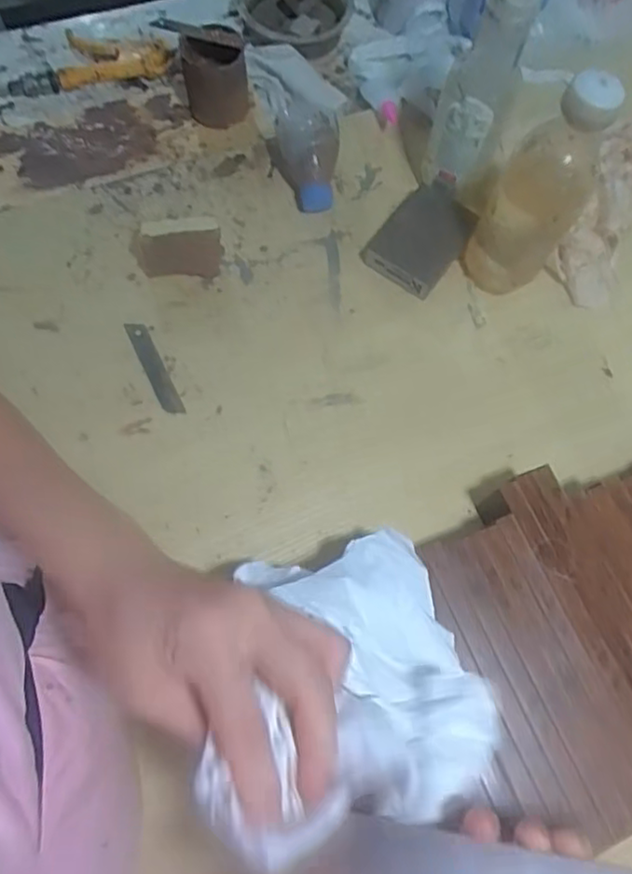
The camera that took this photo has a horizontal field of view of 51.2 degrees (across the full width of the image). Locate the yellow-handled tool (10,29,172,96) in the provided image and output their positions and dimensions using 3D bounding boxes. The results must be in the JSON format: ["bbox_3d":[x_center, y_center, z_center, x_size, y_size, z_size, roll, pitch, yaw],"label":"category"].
[{"bbox_3d":[-0.244,-0.409,0.707,0.164,0.022,0.089,-14,71,-7],"label":"yellow-handled tool"}]

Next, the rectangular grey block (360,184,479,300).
[{"bbox_3d":[0.102,-0.192,0.643,0.080,0.020,0.105,35,71,10],"label":"rectangular grey block"}]

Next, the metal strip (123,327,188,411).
[{"bbox_3d":[-0.144,-0.061,0.587,0.018,0.004,0.097,-25,73,-12],"label":"metal strip"}]

